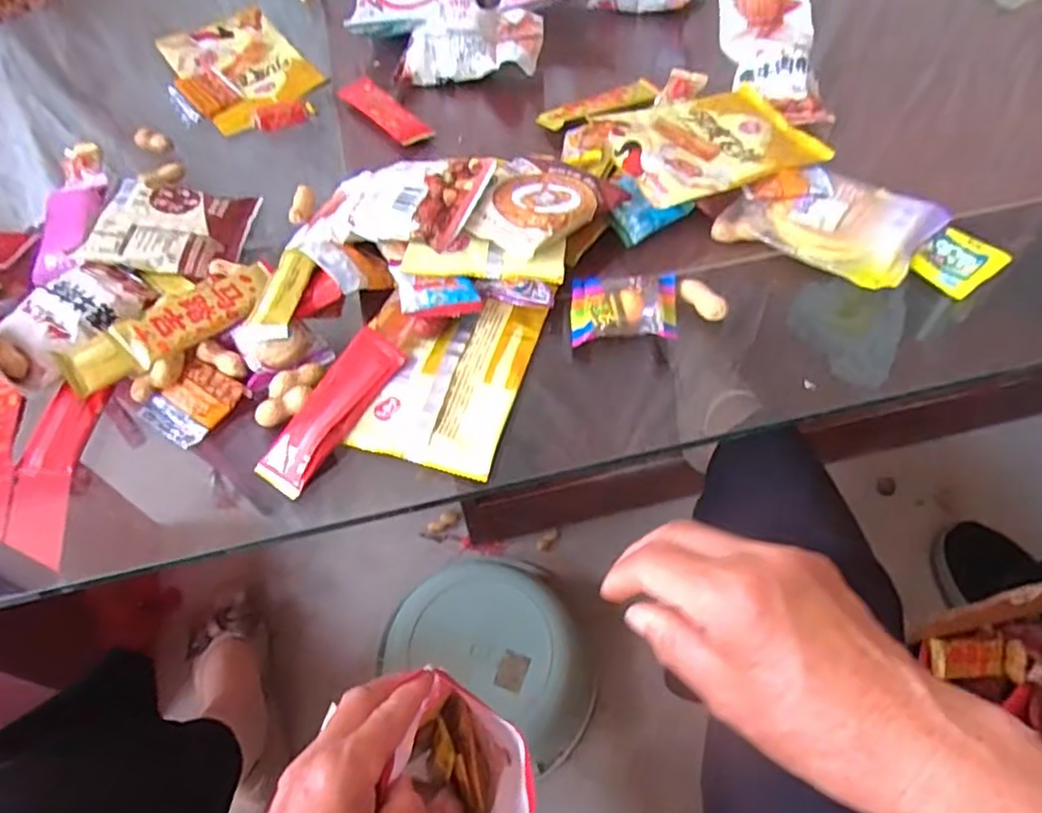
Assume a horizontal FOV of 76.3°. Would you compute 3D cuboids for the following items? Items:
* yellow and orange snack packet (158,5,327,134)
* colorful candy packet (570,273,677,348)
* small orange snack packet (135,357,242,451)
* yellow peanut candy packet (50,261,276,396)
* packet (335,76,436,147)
[{"bbox_3d":[-0.246,-0.298,0.585,0.108,0.019,0.153,-33,62,-18],"label":"yellow and orange snack packet"},{"bbox_3d":[0.064,-0.062,0.412,0.066,0.016,0.046,-1,57,0],"label":"colorful candy packet"},{"bbox_3d":[-0.198,-0.002,0.399,0.043,0.012,0.048,30,63,19],"label":"small orange snack packet"},{"bbox_3d":[-0.212,-0.054,0.402,0.130,0.017,0.041,-39,64,-21],"label":"yellow peanut candy packet"},{"bbox_3d":[-0.113,-0.244,0.547,0.031,0.007,0.092,-37,67,-23],"label":"packet"}]

